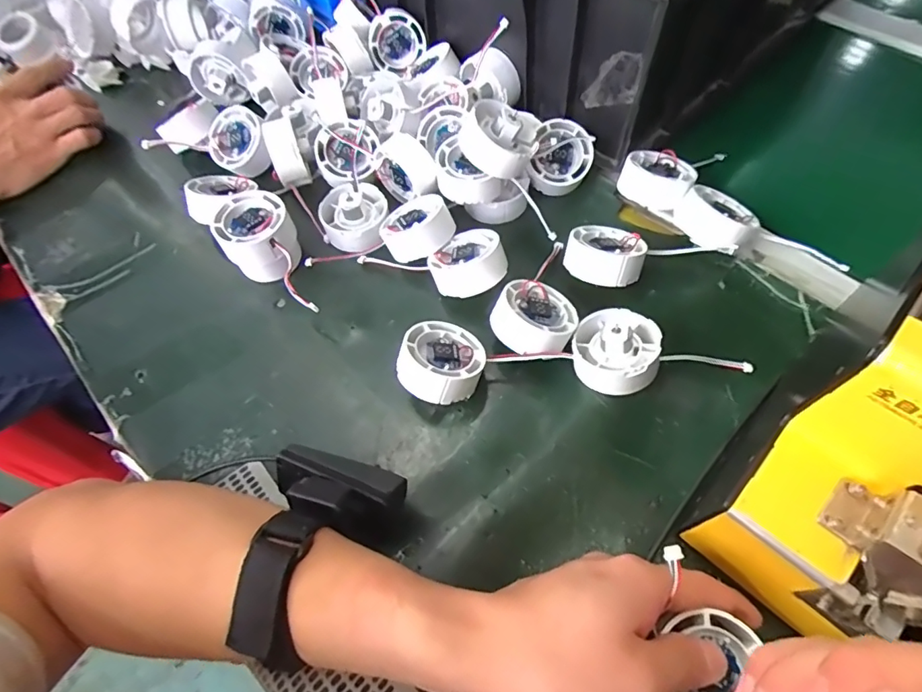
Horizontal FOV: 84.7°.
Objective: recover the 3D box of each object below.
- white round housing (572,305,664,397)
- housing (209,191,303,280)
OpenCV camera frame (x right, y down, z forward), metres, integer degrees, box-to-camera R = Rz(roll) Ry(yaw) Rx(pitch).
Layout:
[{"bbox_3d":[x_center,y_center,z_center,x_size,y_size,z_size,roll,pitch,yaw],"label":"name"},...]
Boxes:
[{"bbox_3d":[0.100,0.003,0.329,0.052,0.032,0.058,11,63,10],"label":"white round housing"},{"bbox_3d":[-0.151,-0.079,0.384,0.052,0.047,0.059,-29,63,-11],"label":"housing"}]

